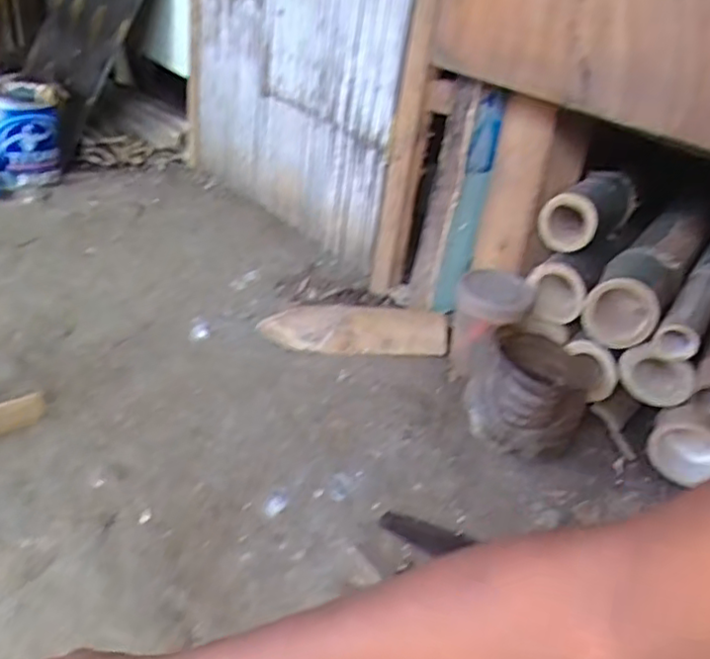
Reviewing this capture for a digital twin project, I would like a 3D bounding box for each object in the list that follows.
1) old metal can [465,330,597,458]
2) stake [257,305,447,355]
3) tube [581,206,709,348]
[{"bbox_3d":[0.231,0.082,0.862,0.143,0.121,0.169,19,34,18],"label":"old metal can"},{"bbox_3d":[-0.001,0.002,0.996,0.282,0.057,0.075,1,33,-10],"label":"stake"},{"bbox_3d":[0.416,-0.082,0.909,0.086,0.092,0.334,25,35,26],"label":"tube"}]

